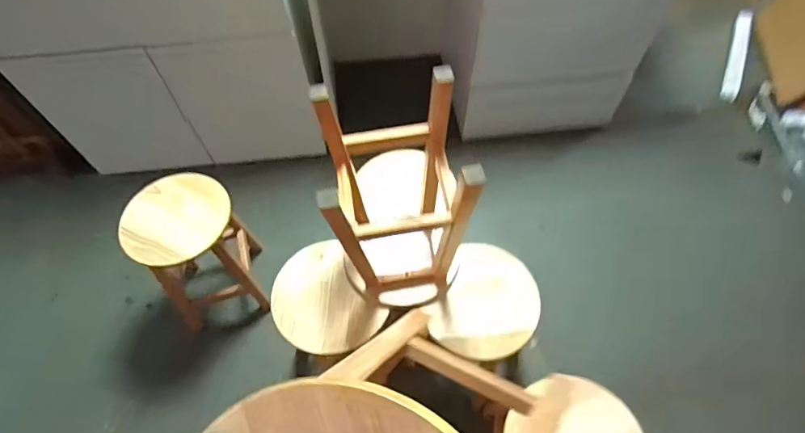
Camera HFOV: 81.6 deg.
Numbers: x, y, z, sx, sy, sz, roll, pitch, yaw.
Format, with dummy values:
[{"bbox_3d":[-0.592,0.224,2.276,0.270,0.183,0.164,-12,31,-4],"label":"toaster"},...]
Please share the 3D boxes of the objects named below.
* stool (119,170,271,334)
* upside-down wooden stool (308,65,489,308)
[{"bbox_3d":[-0.590,0.117,1.388,0.282,0.414,0.289,0,58,1],"label":"stool"},{"bbox_3d":[-0.012,-0.023,0.967,0.258,0.441,0.283,-8,58,-4],"label":"upside-down wooden stool"}]

